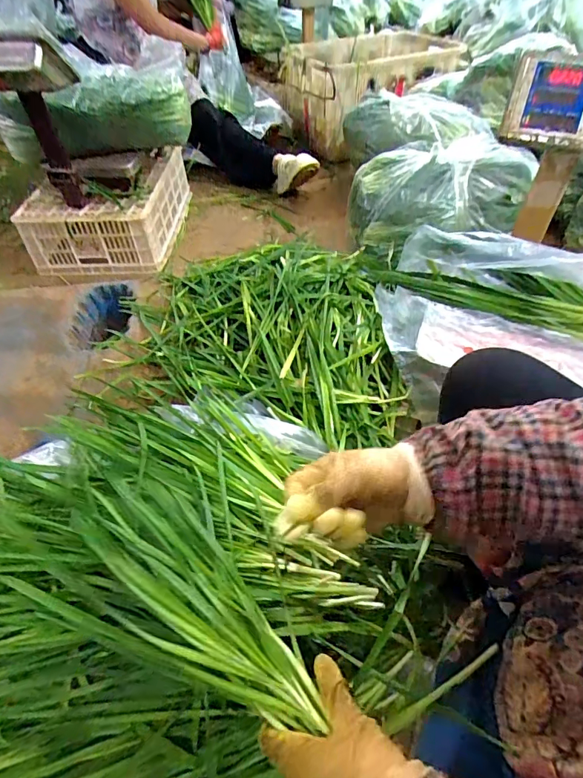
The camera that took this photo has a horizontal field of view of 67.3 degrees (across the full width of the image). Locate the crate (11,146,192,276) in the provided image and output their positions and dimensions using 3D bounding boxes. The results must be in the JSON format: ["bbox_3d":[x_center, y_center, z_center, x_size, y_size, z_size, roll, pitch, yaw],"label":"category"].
[{"bbox_3d":[-0.594,-0.615,1.473,0.397,0.186,0.548,-1,47,2],"label":"crate"}]

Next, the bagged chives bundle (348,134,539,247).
[{"bbox_3d":[0.377,-0.530,1.173,0.439,0.181,0.241,-12,48,-8],"label":"bagged chives bundle"}]

